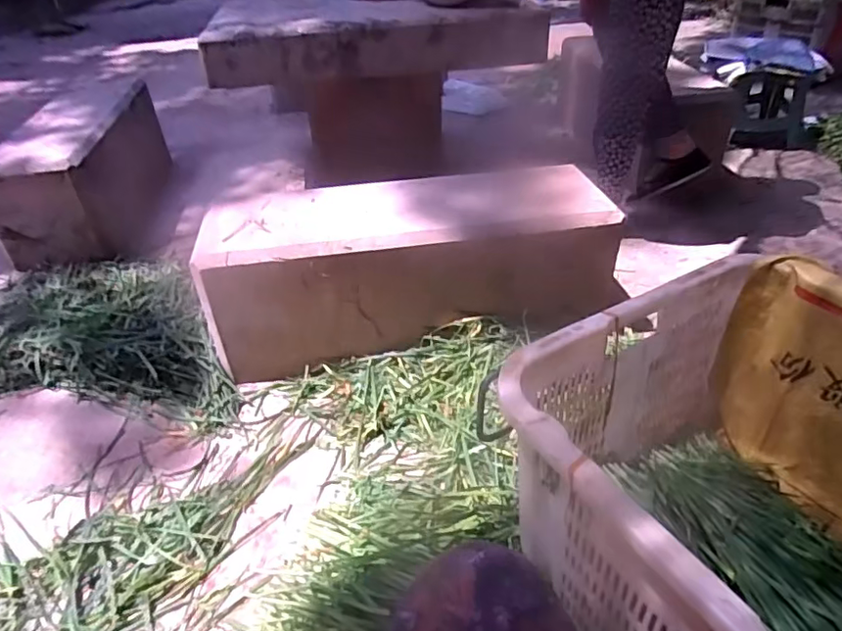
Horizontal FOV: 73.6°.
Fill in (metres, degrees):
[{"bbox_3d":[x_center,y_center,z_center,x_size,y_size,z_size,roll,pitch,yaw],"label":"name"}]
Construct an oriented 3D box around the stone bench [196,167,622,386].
[{"bbox_3d":[-0.028,-0.089,1.162,0.769,0.320,0.214,-7,38,-6],"label":"stone bench"}]

